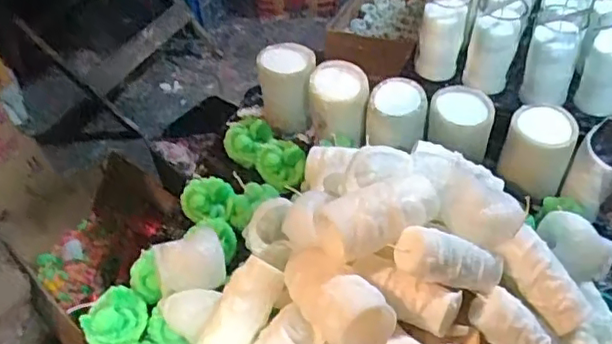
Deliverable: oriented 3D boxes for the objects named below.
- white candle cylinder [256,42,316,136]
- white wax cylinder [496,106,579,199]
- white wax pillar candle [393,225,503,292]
[{"bbox_3d":[-0.027,-0.128,0.933,0.084,0.107,0.078,-4,49,1],"label":"white candle cylinder"},{"bbox_3d":[0.302,-0.032,0.817,0.081,0.099,0.078,-2,49,2],"label":"white wax cylinder"},{"bbox_3d":[0.145,0.086,0.614,0.113,0.037,0.045,16,47,-18],"label":"white wax pillar candle"}]

